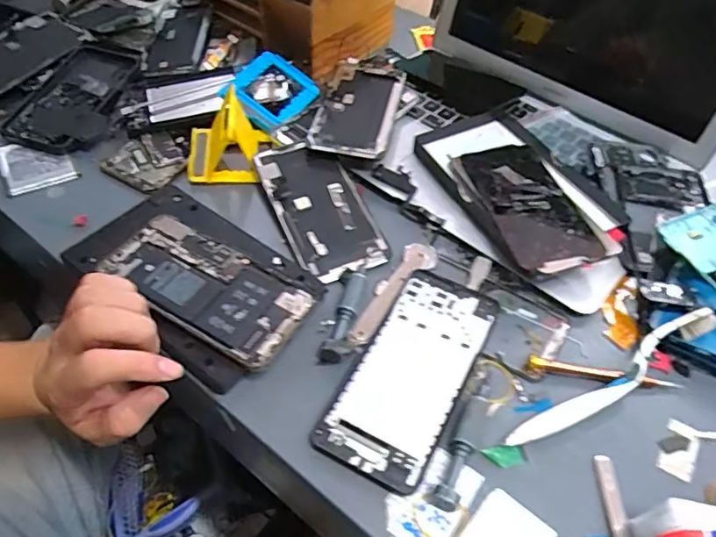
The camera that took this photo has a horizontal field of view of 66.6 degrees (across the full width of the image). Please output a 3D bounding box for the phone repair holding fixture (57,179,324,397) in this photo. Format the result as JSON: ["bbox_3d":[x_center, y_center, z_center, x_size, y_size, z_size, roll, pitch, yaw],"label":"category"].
[{"bbox_3d":[-0.122,0.006,0.416,0.189,0.017,0.111,32,54,22],"label":"phone repair holding fixture"}]

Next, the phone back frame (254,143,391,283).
[{"bbox_3d":[-0.033,-0.055,0.474,0.074,0.013,0.151,-21,60,-12],"label":"phone back frame"}]

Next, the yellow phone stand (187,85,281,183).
[{"bbox_3d":[-0.119,-0.125,0.510,0.081,0.056,0.076,-1,49,-4],"label":"yellow phone stand"}]

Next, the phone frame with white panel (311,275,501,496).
[{"bbox_3d":[0.039,0.068,0.376,0.073,0.006,0.161,24,52,16],"label":"phone frame with white panel"}]

